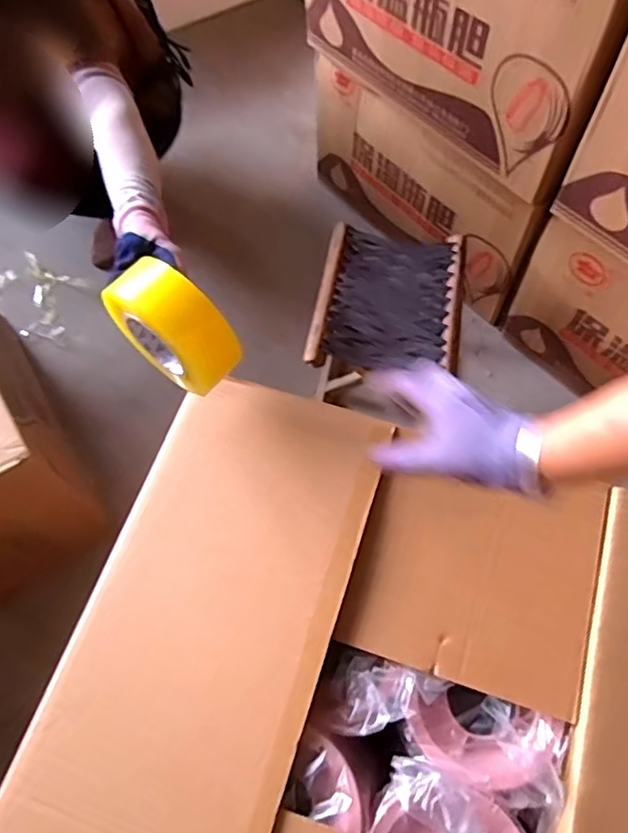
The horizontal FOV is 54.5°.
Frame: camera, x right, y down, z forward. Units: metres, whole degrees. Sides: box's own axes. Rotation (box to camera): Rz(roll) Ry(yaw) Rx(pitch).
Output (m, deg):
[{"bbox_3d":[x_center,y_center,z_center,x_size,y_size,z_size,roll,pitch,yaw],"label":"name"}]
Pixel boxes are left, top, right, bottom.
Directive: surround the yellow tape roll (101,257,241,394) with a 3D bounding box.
[{"bbox_3d":[-0.138,-0.089,0.615,0.129,0.121,0.058,32,70,16],"label":"yellow tape roll"}]

